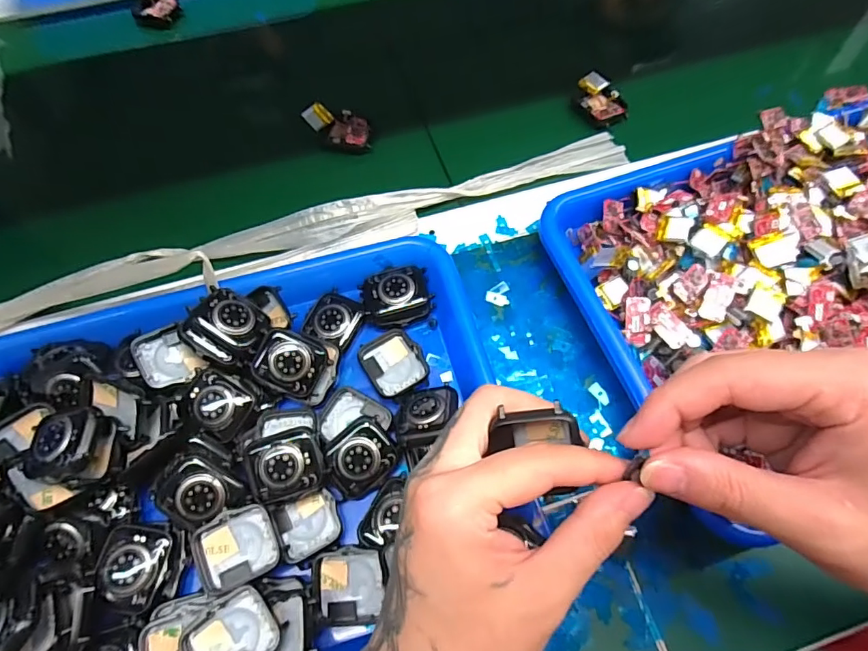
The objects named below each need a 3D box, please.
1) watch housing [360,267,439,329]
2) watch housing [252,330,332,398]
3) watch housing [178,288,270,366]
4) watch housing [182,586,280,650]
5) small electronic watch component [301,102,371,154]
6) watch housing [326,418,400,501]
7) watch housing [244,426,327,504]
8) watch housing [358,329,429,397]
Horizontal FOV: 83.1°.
[{"bbox_3d":[-0.025,-0.022,0.342,0.047,0.014,0.040,-8,65,-3],"label":"watch housing"},{"bbox_3d":[-0.092,0.025,0.314,0.043,0.007,0.037,25,77,-15],"label":"watch housing"},{"bbox_3d":[-0.133,0.000,0.313,0.043,0.016,0.042,35,56,-10],"label":"watch housing"},{"bbox_3d":[-0.103,0.159,0.247,0.040,0.010,0.035,-37,69,-15],"label":"watch housing"},{"bbox_3d":[-0.084,-0.171,0.425,0.053,0.028,0.037,-9,65,-3],"label":"small electronic watch component"},{"bbox_3d":[-0.044,0.079,0.294,0.041,0.015,0.034,-39,70,-16],"label":"watch housing"},{"bbox_3d":[-0.086,0.080,0.282,0.042,0.012,0.035,-16,65,-6],"label":"watch housing"},{"bbox_3d":[-0.027,0.025,0.329,0.037,0.008,0.043,-30,68,-12],"label":"watch housing"}]

